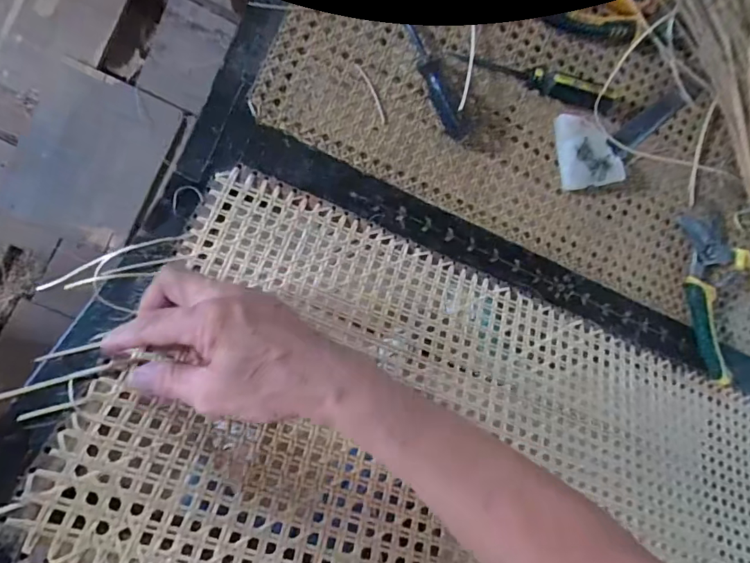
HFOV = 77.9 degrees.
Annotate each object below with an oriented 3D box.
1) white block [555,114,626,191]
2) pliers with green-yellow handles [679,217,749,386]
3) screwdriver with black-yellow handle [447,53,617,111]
[{"bbox_3d":[0.206,-0.127,0.451,0.052,0.025,0.070,-13,95,-9],"label":"white block"},{"bbox_3d":[0.368,0.010,0.492,0.140,0.018,0.163,-44,99,-5],"label":"pliers with green-yellow handles"},{"bbox_3d":[0.157,-0.190,0.439,0.168,0.027,0.023,15,90,-10],"label":"screwdriver with black-yellow handle"}]

